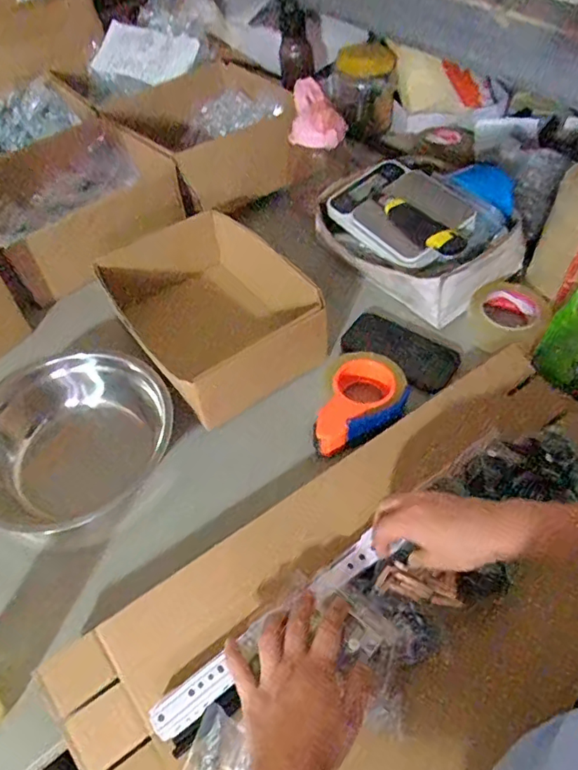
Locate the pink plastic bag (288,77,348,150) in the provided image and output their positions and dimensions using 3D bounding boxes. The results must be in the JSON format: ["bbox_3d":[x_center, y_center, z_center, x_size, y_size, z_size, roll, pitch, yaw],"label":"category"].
[{"bbox_3d":[0.051,-0.462,0.891,0.099,0.071,0.091,2,52,4],"label":"pink plastic bag"}]

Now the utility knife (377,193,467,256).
[{"bbox_3d":[0.186,-0.243,0.776,0.043,0.025,0.166,-26,55,-16],"label":"utility knife"}]

